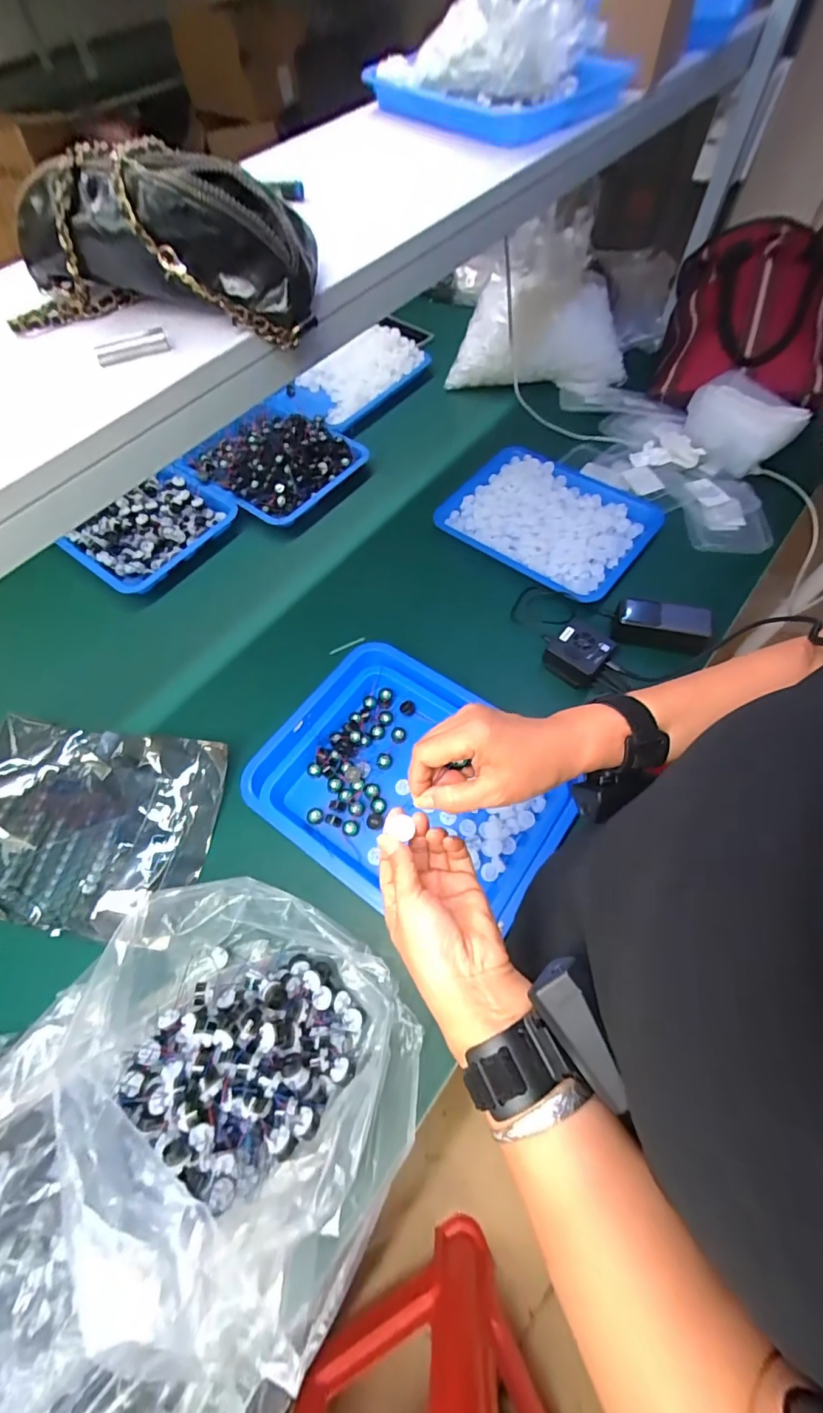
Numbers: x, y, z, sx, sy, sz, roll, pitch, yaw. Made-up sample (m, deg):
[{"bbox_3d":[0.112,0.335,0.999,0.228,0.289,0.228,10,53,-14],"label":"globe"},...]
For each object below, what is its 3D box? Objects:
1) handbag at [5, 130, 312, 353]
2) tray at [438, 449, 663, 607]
[{"bbox_3d":[-0.198,-0.357,0.369,0.236,0.089,0.101,5,63,6],"label":"handbag"},{"bbox_3d":[0.234,-0.330,0.821,0.326,0.034,0.247,35,69,18],"label":"tray"}]

